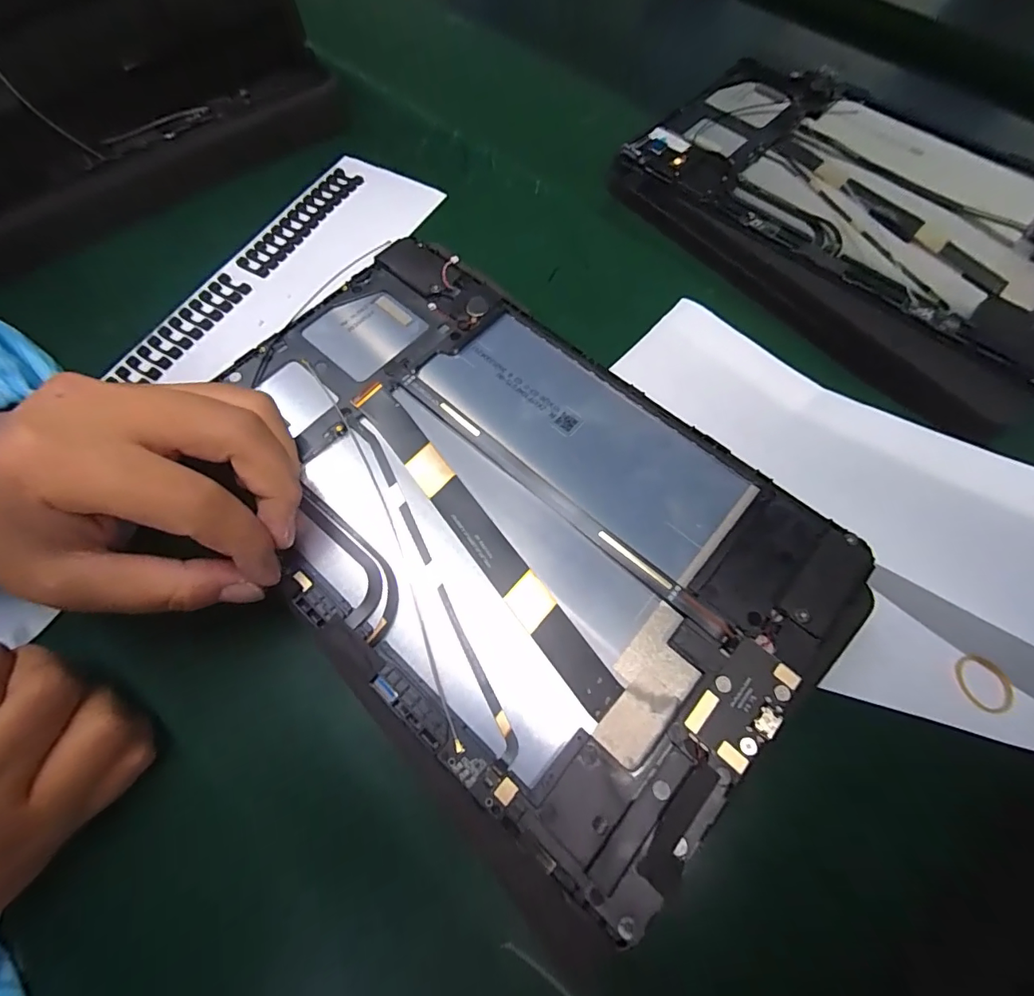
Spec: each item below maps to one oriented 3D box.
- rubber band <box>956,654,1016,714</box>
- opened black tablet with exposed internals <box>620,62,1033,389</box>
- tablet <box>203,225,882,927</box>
[{"bbox_3d":[0.170,0.068,0.174,0.016,0.005,0.019,-29,70,-8],"label":"rubber band"},{"bbox_3d":[0.197,-0.168,0.264,0.234,0.024,0.147,41,76,16],"label":"opened black tablet with exposed internals"},{"bbox_3d":[-0.009,-0.002,0.179,0.237,0.013,0.144,41,72,13],"label":"tablet"}]

